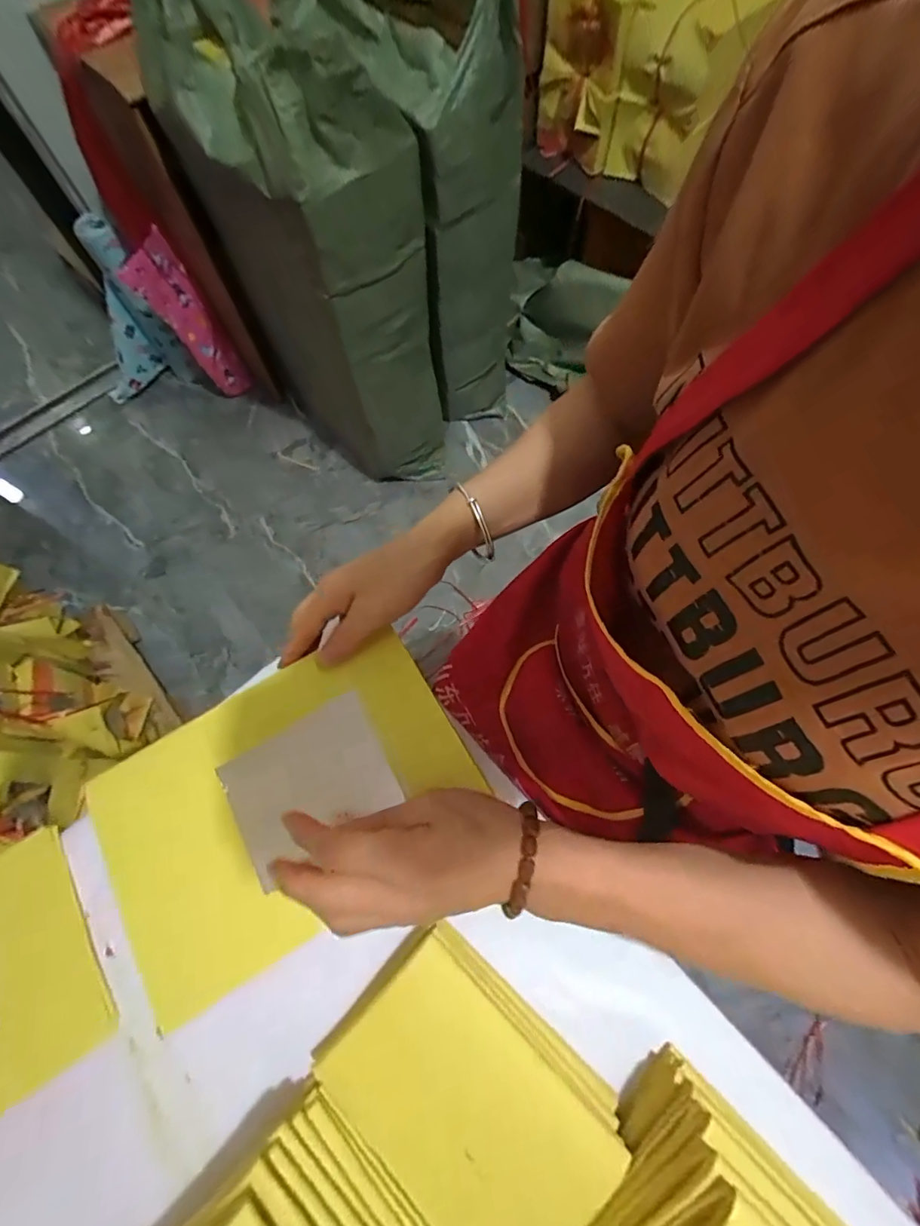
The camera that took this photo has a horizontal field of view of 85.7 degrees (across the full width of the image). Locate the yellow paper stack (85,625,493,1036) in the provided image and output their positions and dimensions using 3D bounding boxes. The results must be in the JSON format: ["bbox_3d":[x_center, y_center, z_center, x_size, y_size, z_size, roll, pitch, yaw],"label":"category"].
[{"bbox_3d":[-0.109,0.115,0.324,0.217,0.023,0.152,-31,75,-15],"label":"yellow paper stack"}]

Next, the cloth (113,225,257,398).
[{"bbox_3d":[-0.784,-0.823,1.477,0.161,0.471,0.138,-36,72,-10],"label":"cloth"}]

